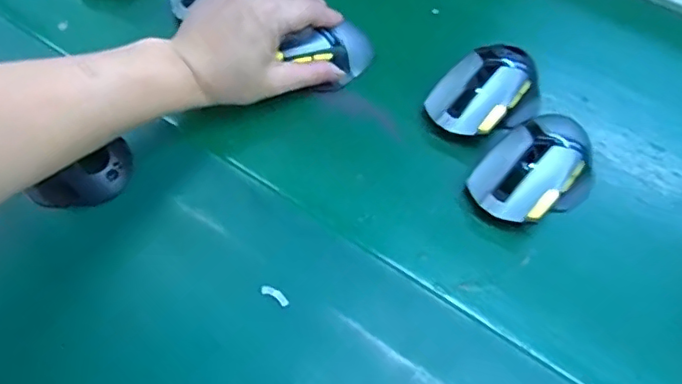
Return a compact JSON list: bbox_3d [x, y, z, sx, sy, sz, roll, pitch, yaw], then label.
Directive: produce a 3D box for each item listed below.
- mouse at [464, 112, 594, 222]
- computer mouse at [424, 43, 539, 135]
[{"bbox_3d":[0.154,-0.017,0.436,0.110,0.036,0.069,-37,67,-21],"label":"mouse"},{"bbox_3d":[0.125,-0.085,0.475,0.071,0.035,0.099,40,66,19],"label":"computer mouse"}]

